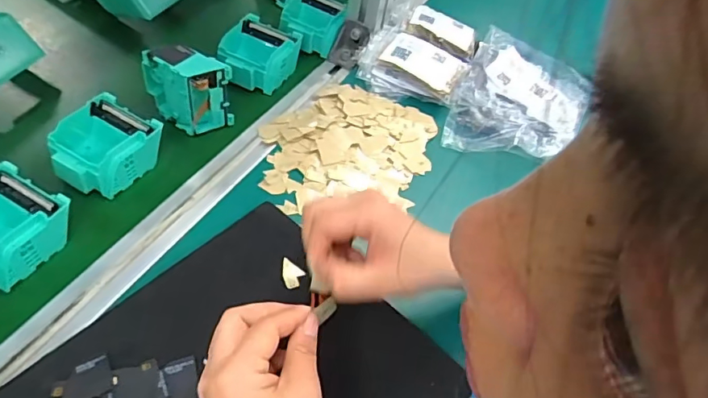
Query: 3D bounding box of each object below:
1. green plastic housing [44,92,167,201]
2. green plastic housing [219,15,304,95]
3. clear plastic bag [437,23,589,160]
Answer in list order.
[{"bbox_3d":[-0.228,-0.046,0.451,0.076,0.039,0.083,28,52,17],"label":"green plastic housing"},{"bbox_3d":[-0.108,-0.165,0.565,0.084,0.039,0.089,12,49,4],"label":"green plastic housing"},{"bbox_3d":[0.200,-0.120,0.575,0.145,0.036,0.206,23,51,13],"label":"clear plastic bag"}]

